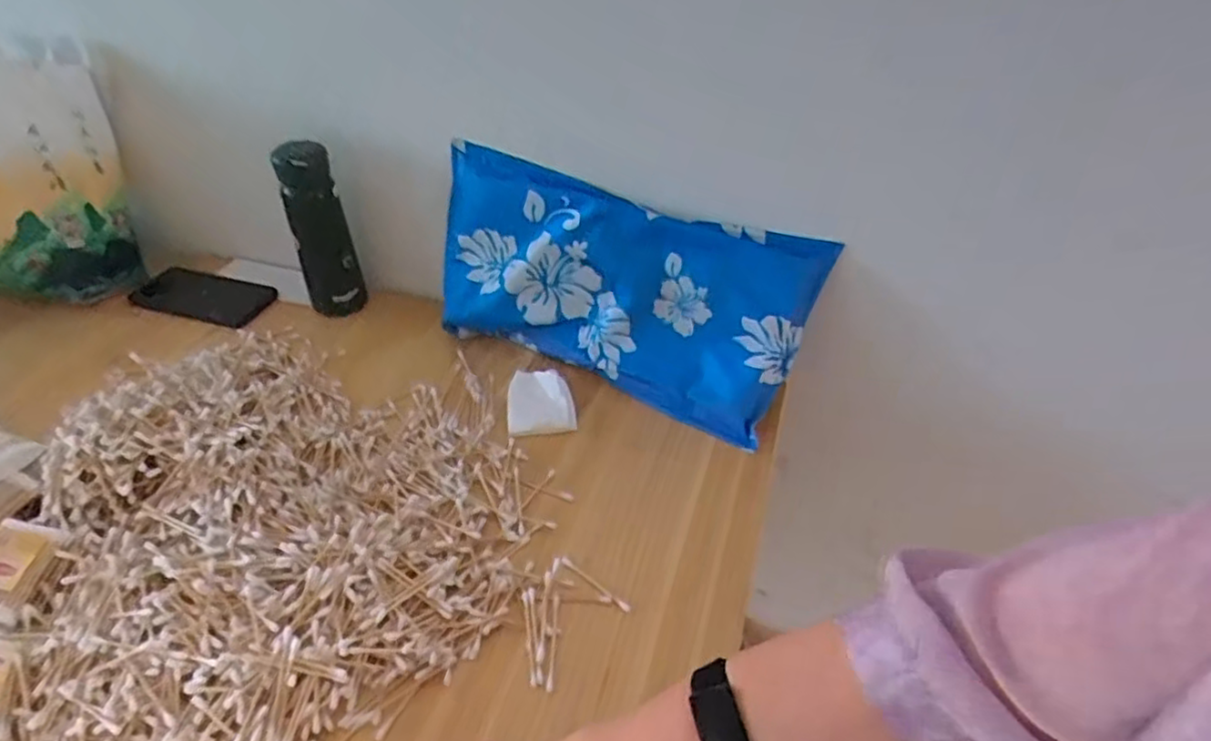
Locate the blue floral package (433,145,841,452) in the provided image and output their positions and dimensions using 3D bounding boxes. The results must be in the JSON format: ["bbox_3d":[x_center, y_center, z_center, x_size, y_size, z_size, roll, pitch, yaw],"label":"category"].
[{"bbox_3d":[0.002,-0.076,0.655,0.372,0.194,0.047,19,22,12],"label":"blue floral package"}]

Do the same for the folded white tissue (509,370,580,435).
[{"bbox_3d":[-0.064,0.026,0.667,0.064,0.018,0.074,-4,40,-5],"label":"folded white tissue"}]

